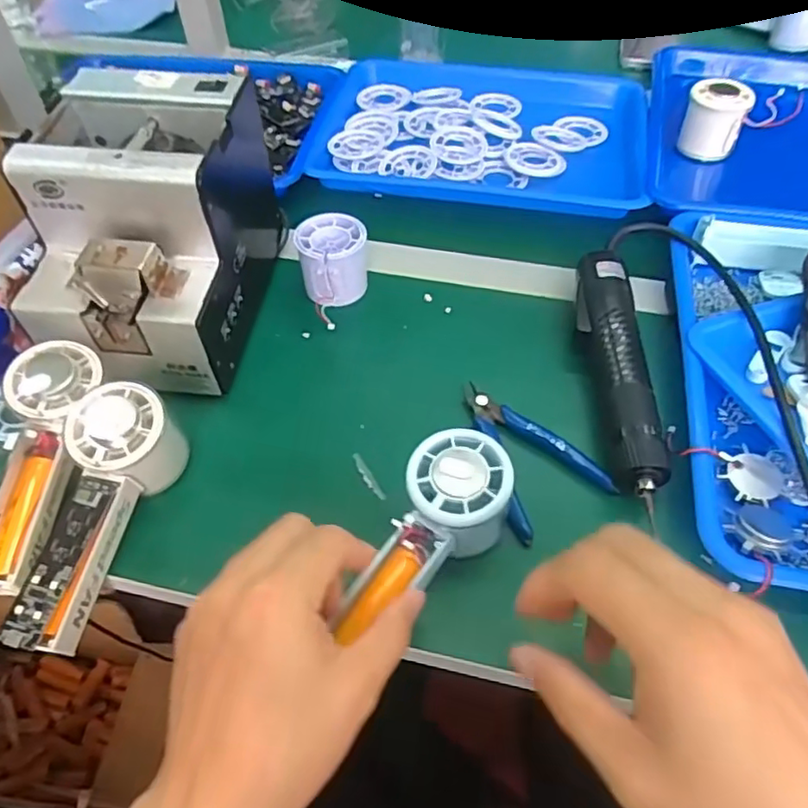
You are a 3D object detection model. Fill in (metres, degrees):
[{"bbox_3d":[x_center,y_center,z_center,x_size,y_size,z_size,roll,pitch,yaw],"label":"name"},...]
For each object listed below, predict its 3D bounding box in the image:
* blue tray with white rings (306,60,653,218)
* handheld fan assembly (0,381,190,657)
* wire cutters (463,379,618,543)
[{"bbox_3d":[0.089,-0.305,0.679,0.325,0.030,0.280,8,52,8],"label":"blue tray with white rings"},{"bbox_3d":[-0.179,0.067,0.374,0.057,0.061,0.153,10,67,9],"label":"handheld fan assembly"},{"bbox_3d":[0.077,0.028,0.417,0.073,0.012,0.116,-23,55,-17],"label":"wire cutters"}]

